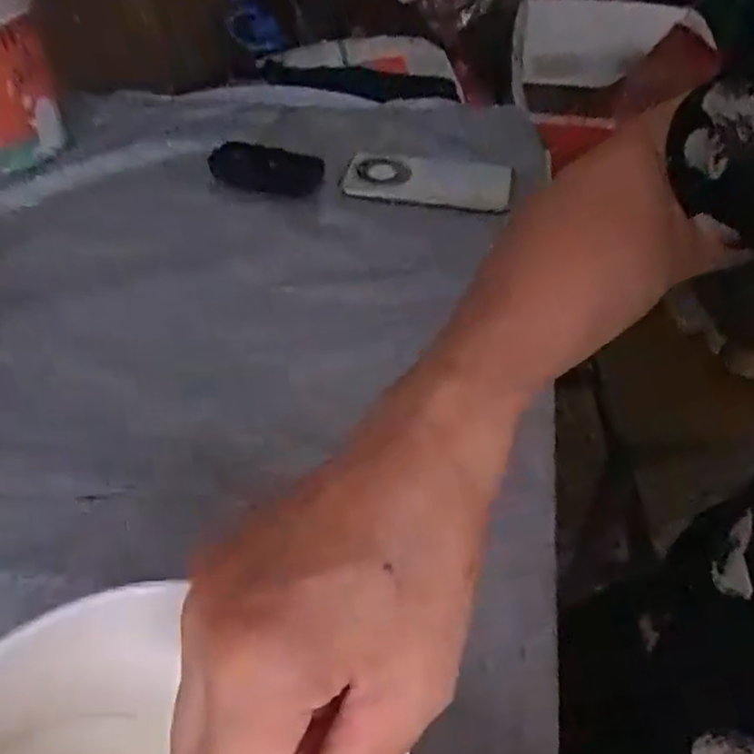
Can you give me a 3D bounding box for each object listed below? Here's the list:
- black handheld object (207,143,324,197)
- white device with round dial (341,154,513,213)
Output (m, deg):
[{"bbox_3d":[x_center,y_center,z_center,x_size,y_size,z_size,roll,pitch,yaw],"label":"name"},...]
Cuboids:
[{"bbox_3d":[-0.112,-0.201,0.703,0.115,0.024,0.068,14,48,14],"label":"black handheld object"},{"bbox_3d":[0.053,-0.198,0.718,0.165,0.013,0.082,3,46,4],"label":"white device with round dial"}]

